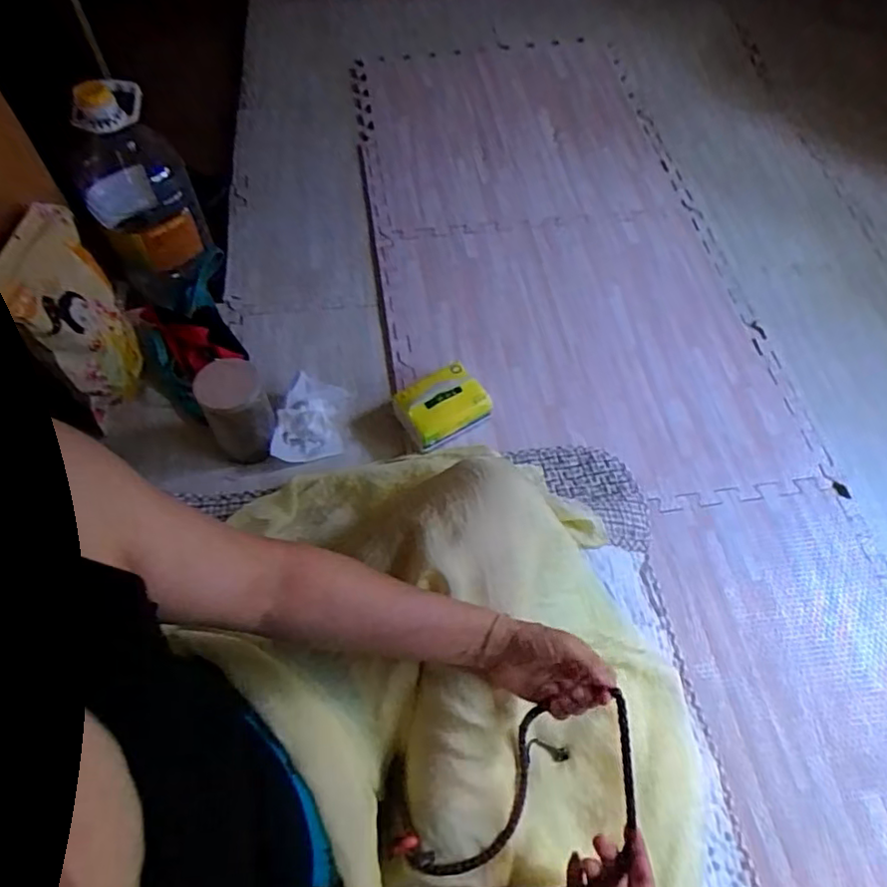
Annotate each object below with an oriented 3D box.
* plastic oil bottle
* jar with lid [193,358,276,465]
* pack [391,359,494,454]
[{"bbox_3d":[-0.443,-0.347,0.930,0.148,0.326,0.117,-25,62,-16],"label":"plastic oil bottle"},{"bbox_3d":[-0.274,-0.041,0.834,0.084,0.129,0.078,-25,64,-16],"label":"jar with lid"},{"bbox_3d":[-0.001,-0.054,0.884,0.115,0.077,0.084,-28,65,-18],"label":"pack"}]

